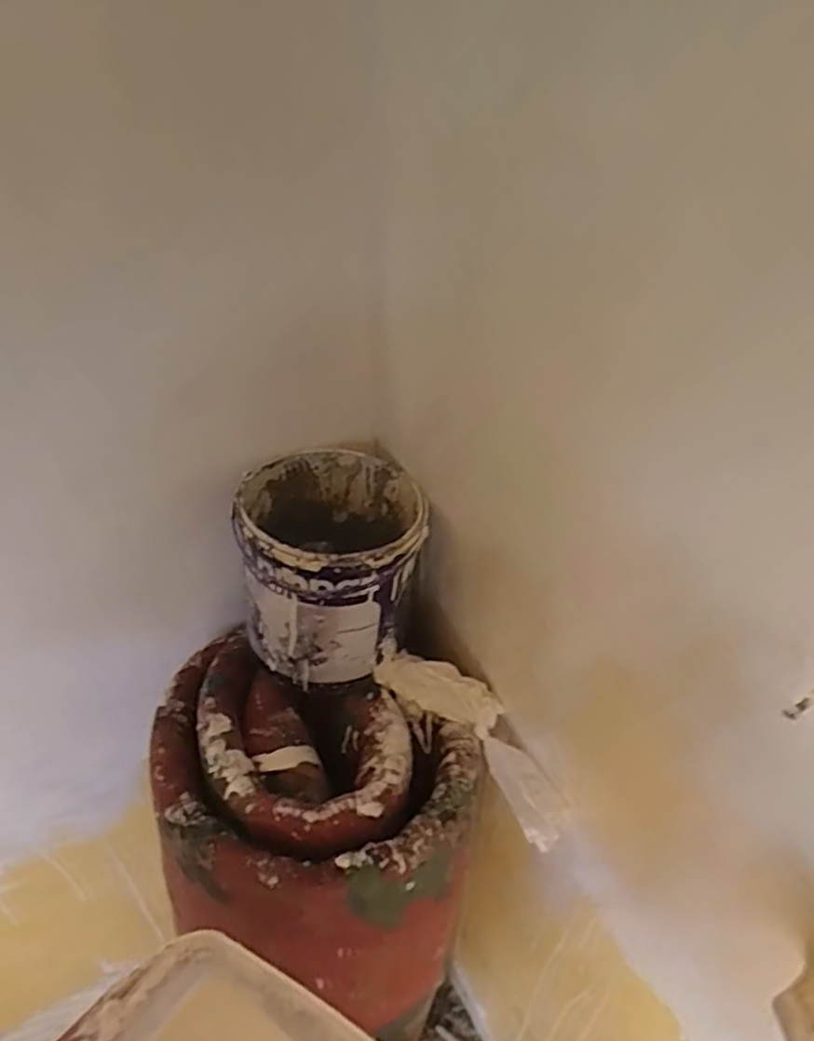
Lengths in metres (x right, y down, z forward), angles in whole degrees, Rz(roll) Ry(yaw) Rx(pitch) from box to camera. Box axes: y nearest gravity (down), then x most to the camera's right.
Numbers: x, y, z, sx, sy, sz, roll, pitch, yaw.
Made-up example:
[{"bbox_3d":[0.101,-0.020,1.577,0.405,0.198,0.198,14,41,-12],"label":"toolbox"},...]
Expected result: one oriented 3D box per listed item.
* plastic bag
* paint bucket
[{"bbox_3d":[0.067,0.211,0.678,0.065,0.067,0.228,-31,49,-31],"label":"plastic bag"},{"bbox_3d":[-0.069,0.043,0.707,0.171,0.188,0.182,-3,42,2],"label":"paint bucket"}]

